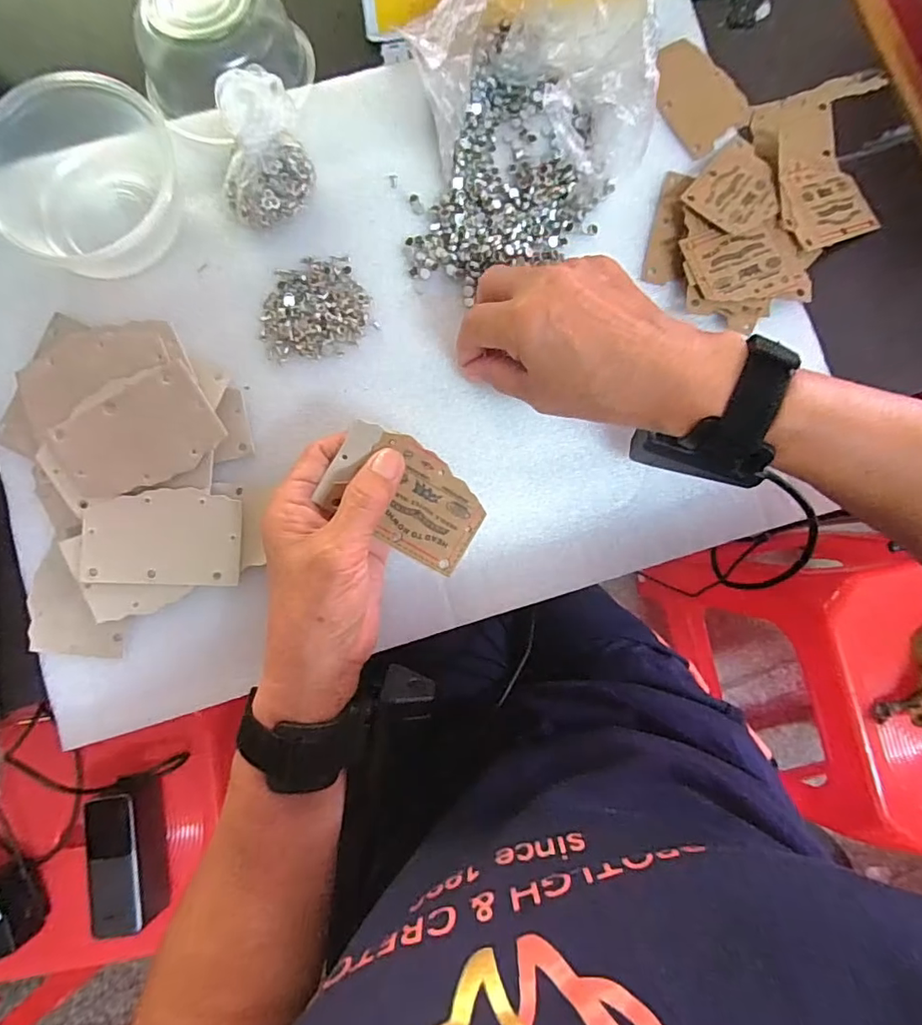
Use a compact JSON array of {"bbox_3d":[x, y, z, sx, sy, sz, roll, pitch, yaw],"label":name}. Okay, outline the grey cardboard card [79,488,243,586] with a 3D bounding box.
[{"bbox_3d":[-0.172,0.014,0.310,0.084,0.004,0.054,3,92,-9],"label":"grey cardboard card"}]

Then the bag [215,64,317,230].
[{"bbox_3d":[-0.118,-0.216,0.324,0.050,0.052,0.071,3,84,-1],"label":"bag"}]

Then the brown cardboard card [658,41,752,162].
[{"bbox_3d":[0.157,-0.281,0.362,0.057,0.009,0.072,-40,86,-5],"label":"brown cardboard card"}]

